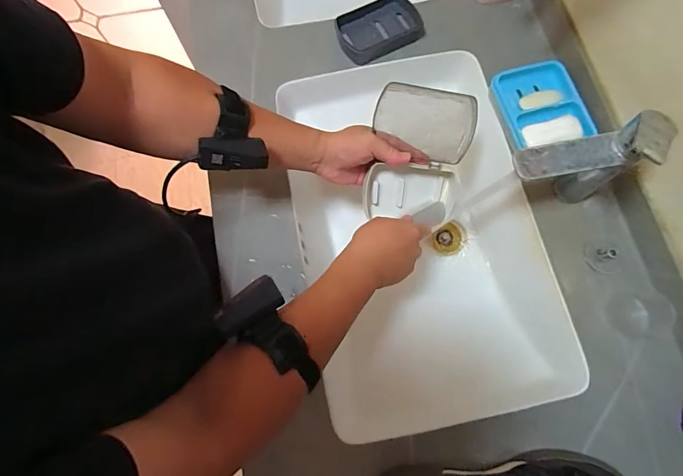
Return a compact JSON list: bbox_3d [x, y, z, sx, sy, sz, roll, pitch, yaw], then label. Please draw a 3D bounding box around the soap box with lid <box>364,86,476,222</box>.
[{"bbox_3d":[0.108,-0.115,0.539,0.134,0.180,0.032,5,30,-1],"label":"soap box with lid"}]

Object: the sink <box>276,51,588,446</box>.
[{"bbox_3d":[0.124,-0.006,0.630,0.390,0.157,0.560,-14,75,-3],"label":"sink"}]

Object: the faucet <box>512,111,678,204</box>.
[{"bbox_3d":[0.280,-0.085,0.476,0.161,0.159,0.063,-8,74,-2],"label":"faucet"}]

